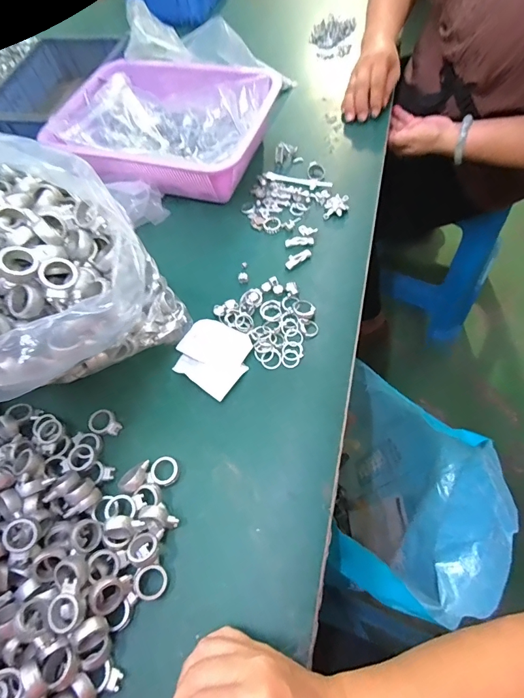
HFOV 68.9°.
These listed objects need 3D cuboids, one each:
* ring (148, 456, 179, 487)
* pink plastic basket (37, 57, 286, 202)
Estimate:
[{"bbox_3d":[-0.094,0.118,0.369,0.027,0.010,0.027,-2,62,5],"label":"ring"},{"bbox_3d":[-0.142,-0.326,0.556,0.289,0.065,0.228,16,65,14],"label":"pink plastic basket"}]

